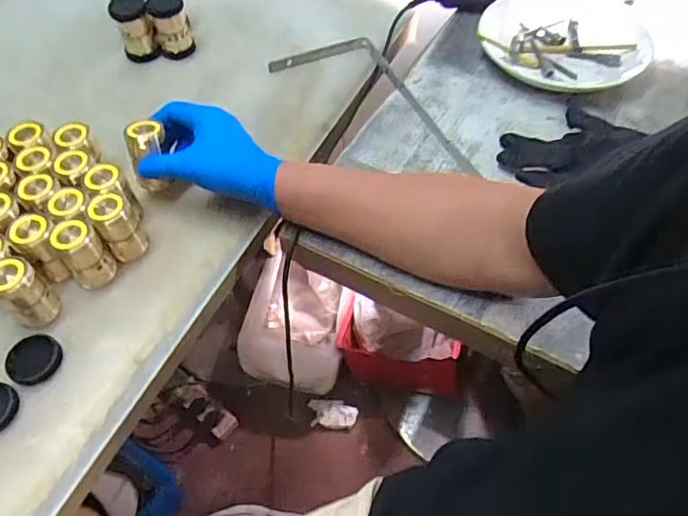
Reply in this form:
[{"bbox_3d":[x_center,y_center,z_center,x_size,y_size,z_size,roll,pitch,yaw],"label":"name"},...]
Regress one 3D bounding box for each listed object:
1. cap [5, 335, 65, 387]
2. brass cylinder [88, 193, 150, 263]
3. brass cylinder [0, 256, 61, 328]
[{"bbox_3d":[-0.267,0.088,0.485,0.038,0.016,0.043,26,59,19],"label":"cap"},{"bbox_3d":[-0.215,-0.029,0.539,0.033,0.068,0.036,-1,54,1],"label":"brass cylinder"},{"bbox_3d":[-0.282,0.030,0.497,0.035,0.066,0.032,-1,54,1],"label":"brass cylinder"}]

